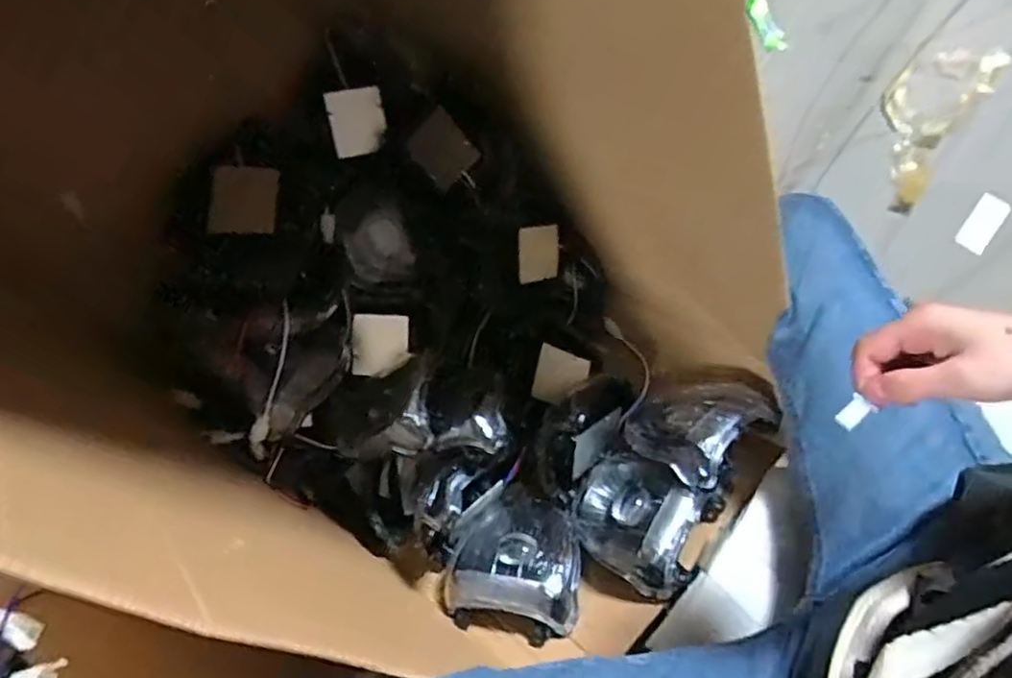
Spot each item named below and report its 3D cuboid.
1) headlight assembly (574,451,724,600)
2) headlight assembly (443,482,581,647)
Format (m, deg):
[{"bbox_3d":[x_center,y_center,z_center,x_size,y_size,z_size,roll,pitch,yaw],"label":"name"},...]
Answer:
[{"bbox_3d":[0.133,0.176,0.652,0.122,0.070,0.115,30,75,11],"label":"headlight assembly"},{"bbox_3d":[0.010,0.222,0.668,0.127,0.077,0.140,7,72,5],"label":"headlight assembly"}]

